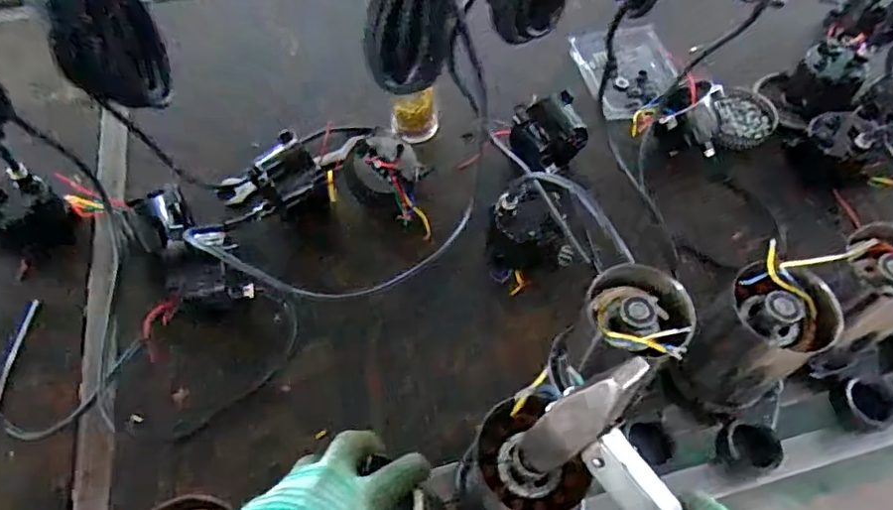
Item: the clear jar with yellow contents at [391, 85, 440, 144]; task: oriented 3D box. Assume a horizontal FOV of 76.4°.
[{"bbox_3d":[-0.045,-0.200,0.823,0.065,0.048,0.063,0,59,0],"label":"clear jar with yellow contents"}]

